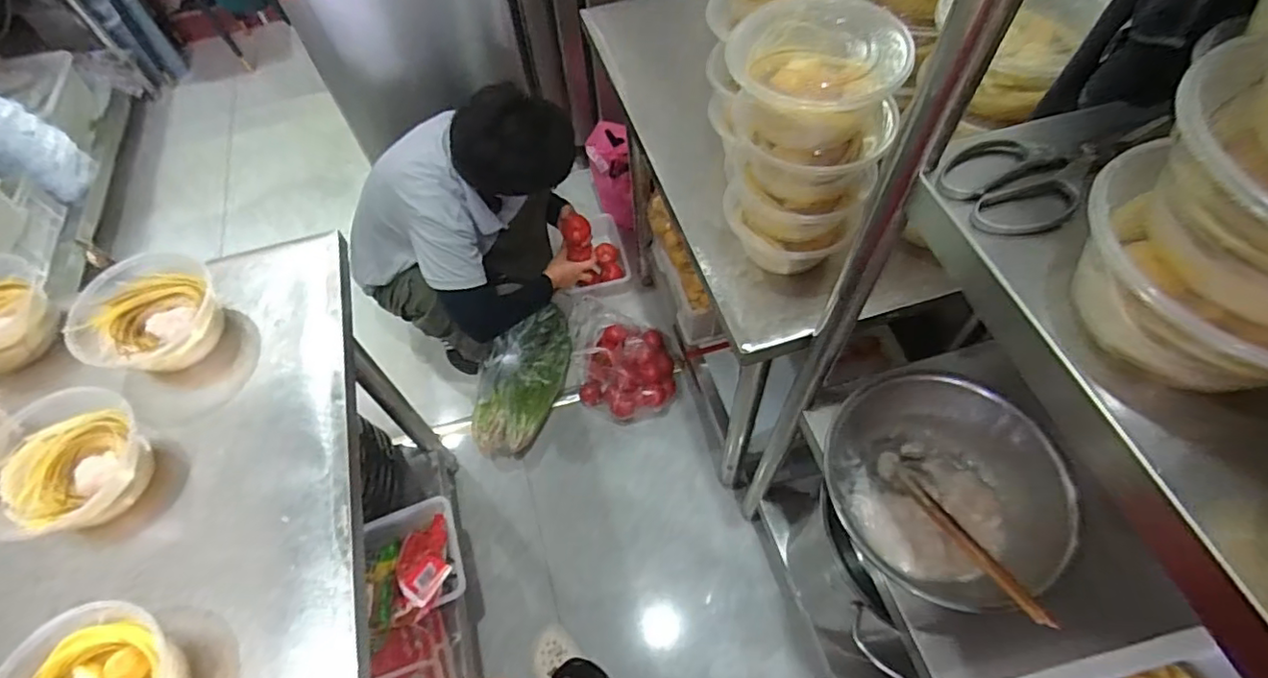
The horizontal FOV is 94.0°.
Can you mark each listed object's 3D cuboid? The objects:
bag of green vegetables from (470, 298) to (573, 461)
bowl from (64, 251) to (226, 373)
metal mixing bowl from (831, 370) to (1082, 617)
[{"bbox_3d":[-0.300,0.107,1.567,0.194,0.120,0.414,14,61,10],"label":"bag of green vegetables"},{"bbox_3d":[-0.634,-0.036,0.777,0.166,0.065,0.167,-1,60,2],"label":"bowl"},{"bbox_3d":[0.394,0.180,0.749,0.222,0.144,0.263,-17,61,-7],"label":"metal mixing bowl"}]

